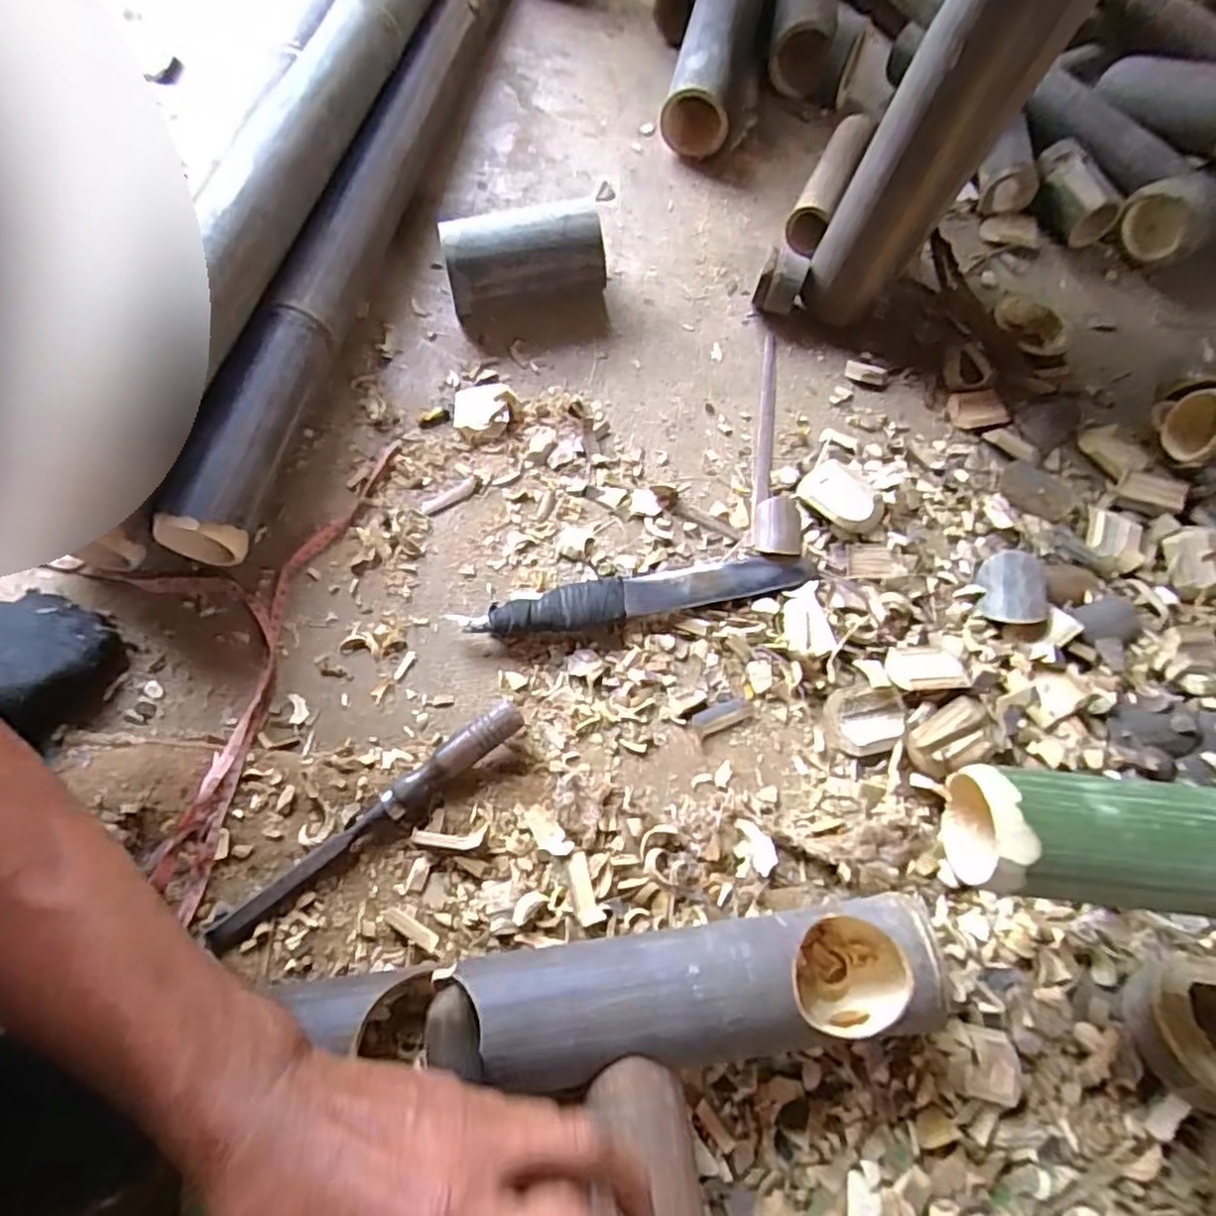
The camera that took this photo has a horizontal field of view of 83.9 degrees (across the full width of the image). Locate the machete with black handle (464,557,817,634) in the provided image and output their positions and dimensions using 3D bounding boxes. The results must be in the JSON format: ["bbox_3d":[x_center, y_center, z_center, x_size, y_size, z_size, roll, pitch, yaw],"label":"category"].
[{"bbox_3d":[0.031,-0.011,0.532,0.264,0.019,0.034,-10,68,-5],"label":"machete with black handle"}]

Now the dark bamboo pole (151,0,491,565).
[{"bbox_3d":[-0.207,-0.434,0.634,0.053,0.056,0.891,12,68,4],"label":"dark bamboo pole"}]

